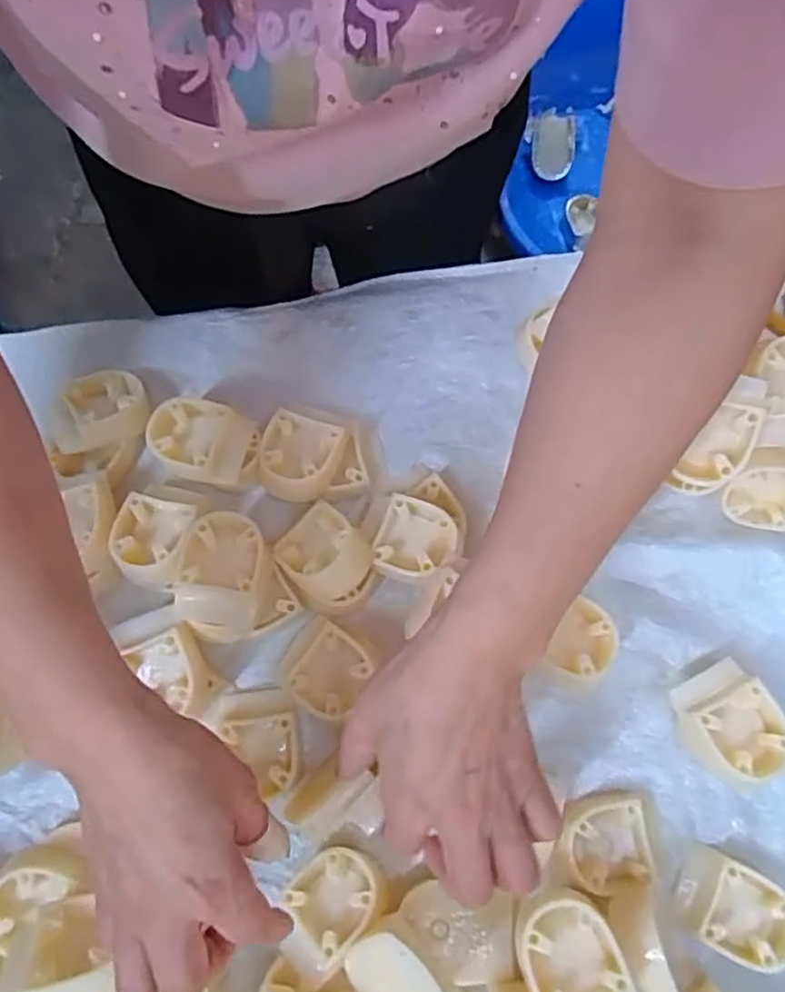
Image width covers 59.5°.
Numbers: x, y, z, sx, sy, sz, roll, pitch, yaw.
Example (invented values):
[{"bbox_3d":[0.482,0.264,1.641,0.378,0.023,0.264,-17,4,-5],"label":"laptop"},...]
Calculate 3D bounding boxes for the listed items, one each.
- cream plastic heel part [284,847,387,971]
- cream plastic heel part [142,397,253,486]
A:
[{"bbox_3d":[-0.028,0.221,0.376,0.049,0.025,0.046,-35,57,-6],"label":"cream plastic heel part"},{"bbox_3d":[-0.124,-0.033,0.442,0.063,0.037,0.048,16,75,4],"label":"cream plastic heel part"}]

